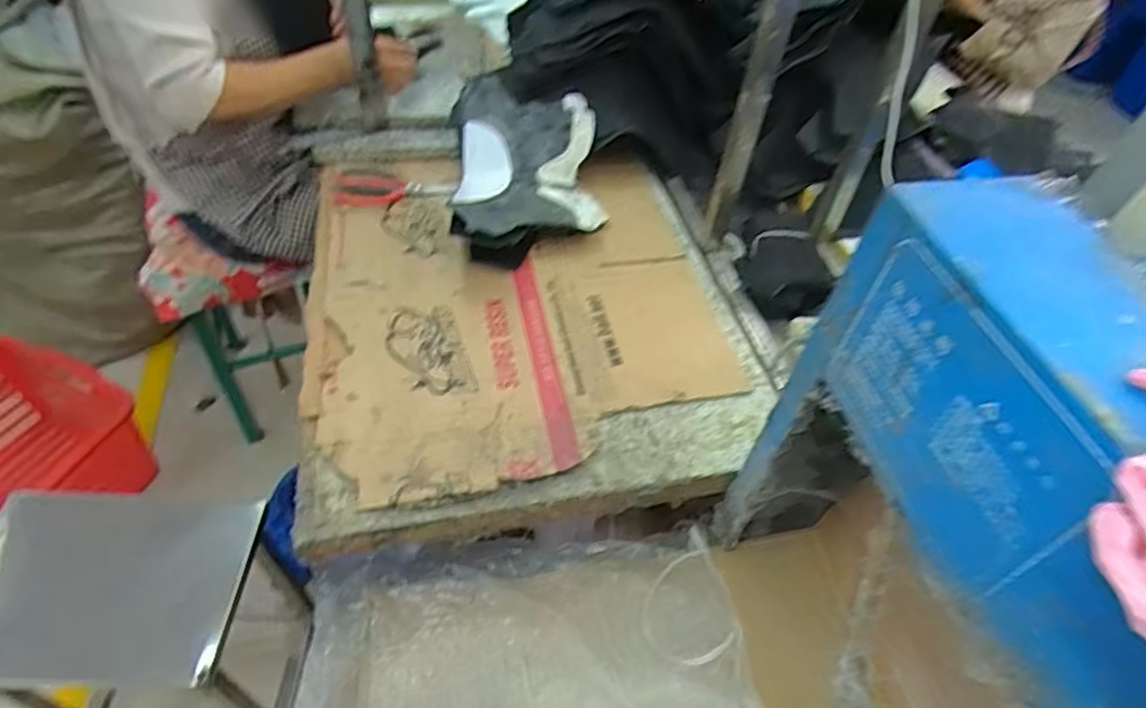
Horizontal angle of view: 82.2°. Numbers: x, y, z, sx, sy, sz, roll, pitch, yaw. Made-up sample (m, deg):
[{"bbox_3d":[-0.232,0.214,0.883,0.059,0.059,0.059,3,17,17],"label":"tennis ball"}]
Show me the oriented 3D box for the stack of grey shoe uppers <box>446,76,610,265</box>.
[{"bbox_3d":[-0.067,-0.271,0.952,0.208,0.072,0.376,-2,49,-8],"label":"stack of grey shoe uppers"}]

